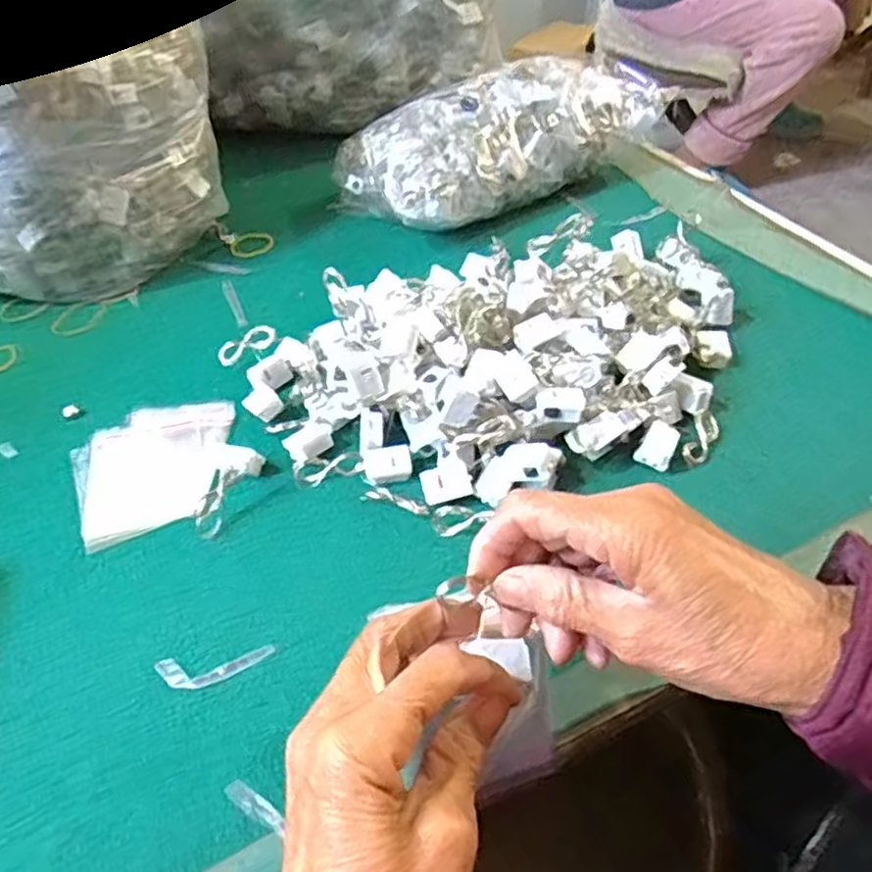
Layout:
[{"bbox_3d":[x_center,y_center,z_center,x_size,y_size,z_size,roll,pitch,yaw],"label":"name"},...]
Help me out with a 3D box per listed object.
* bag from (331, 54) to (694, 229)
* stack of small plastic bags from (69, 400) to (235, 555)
[{"bbox_3d":[0.066,-0.262,0.652,0.295,0.088,0.143,-20,47,-13],"label":"bag"},{"bbox_3d":[-0.177,0.017,0.455,0.098,0.010,0.108,-15,47,-7],"label":"stack of small plastic bags"}]

